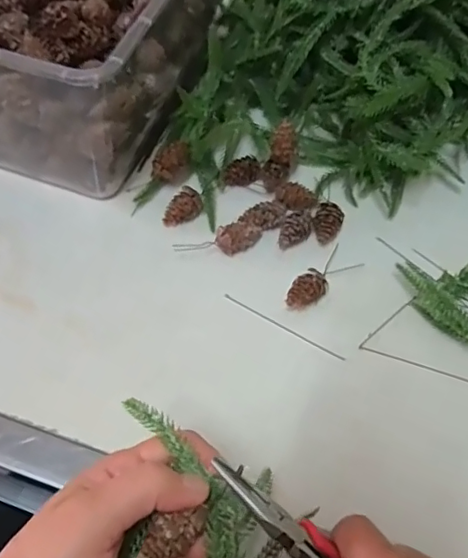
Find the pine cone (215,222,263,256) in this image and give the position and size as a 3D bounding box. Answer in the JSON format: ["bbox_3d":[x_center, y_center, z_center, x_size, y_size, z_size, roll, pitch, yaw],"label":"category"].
[{"bbox_3d":[0.003,-0.034,0.448,0.022,0.021,0.035,39,63,18],"label":"pine cone"}]

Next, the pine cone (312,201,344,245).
[{"bbox_3d":[0.076,-0.044,0.459,0.023,0.020,0.031,23,60,9],"label":"pine cone"}]

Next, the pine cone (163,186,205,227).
[{"bbox_3d":[-0.040,-0.060,0.455,0.020,0.017,0.035,31,61,14],"label":"pine cone"}]

